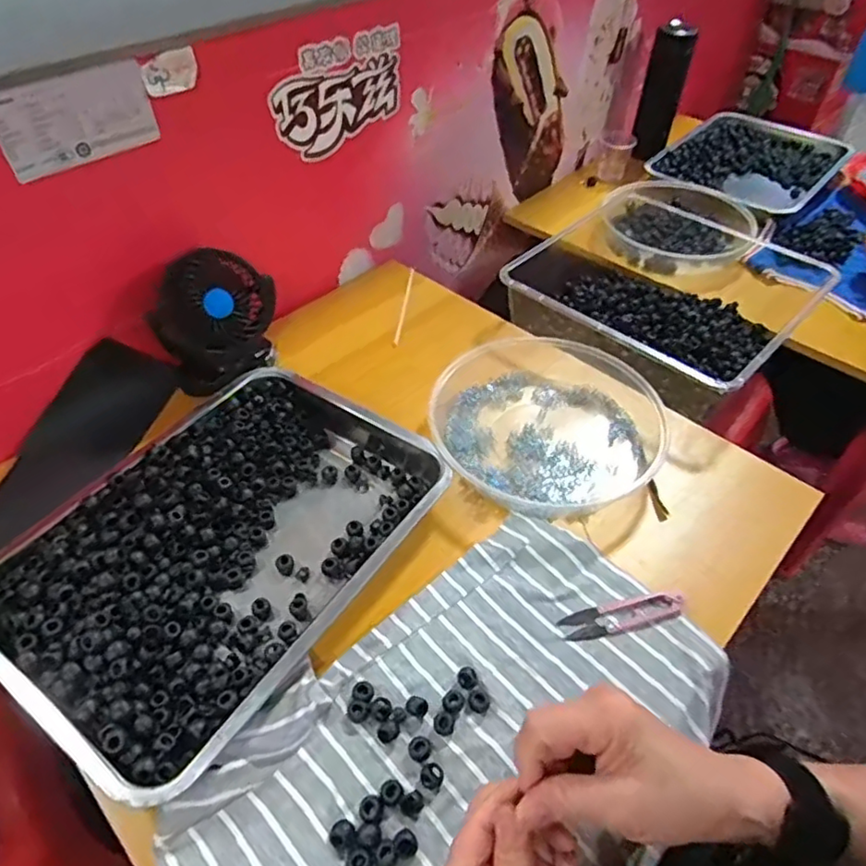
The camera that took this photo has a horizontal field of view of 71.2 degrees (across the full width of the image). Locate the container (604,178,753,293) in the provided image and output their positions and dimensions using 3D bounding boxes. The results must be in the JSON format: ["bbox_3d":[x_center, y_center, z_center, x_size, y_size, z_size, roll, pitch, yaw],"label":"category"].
[{"bbox_3d":[0.386,-0.323,0.956,0.220,0.070,0.221,1,48,-1],"label":"container"}]

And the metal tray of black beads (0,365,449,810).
[{"bbox_3d":[-0.172,0.086,0.508,0.256,0.040,0.344,29,53,23],"label":"metal tray of black beads"}]

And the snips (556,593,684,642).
[{"bbox_3d":[0.150,0.144,0.481,0.096,0.013,0.025,-10,49,-10],"label":"snips"}]

